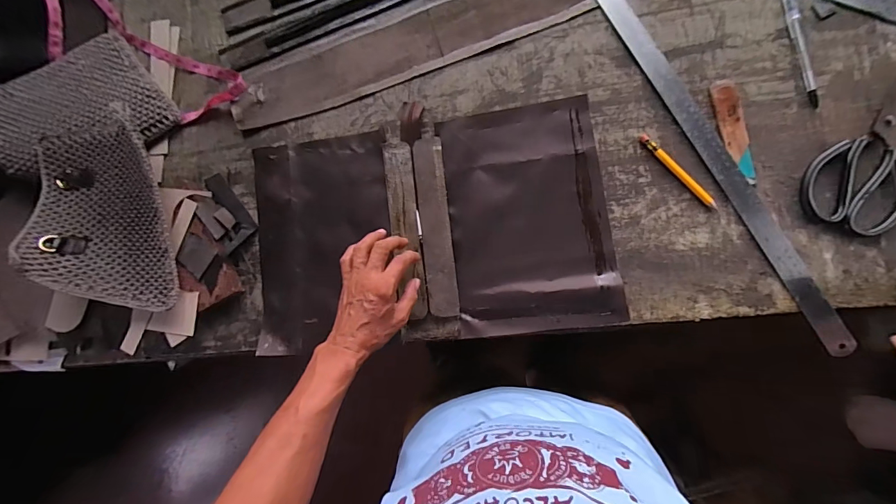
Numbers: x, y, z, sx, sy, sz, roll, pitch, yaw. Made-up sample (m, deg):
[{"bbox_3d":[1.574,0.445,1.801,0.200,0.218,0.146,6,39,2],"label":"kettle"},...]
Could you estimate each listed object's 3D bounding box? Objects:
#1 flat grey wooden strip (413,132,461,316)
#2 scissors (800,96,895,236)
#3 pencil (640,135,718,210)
[{"bbox_3d":[-0.017,-0.035,0.522,0.040,0.006,0.238,-7,85,8],"label":"flat grey wooden strip"},{"bbox_3d":[0.487,-0.116,0.437,0.100,0.016,0.196,32,91,10],"label":"scissors"},{"bbox_3d":[0.279,-0.098,0.470,0.012,0.008,0.120,-42,81,4],"label":"pencil"}]

